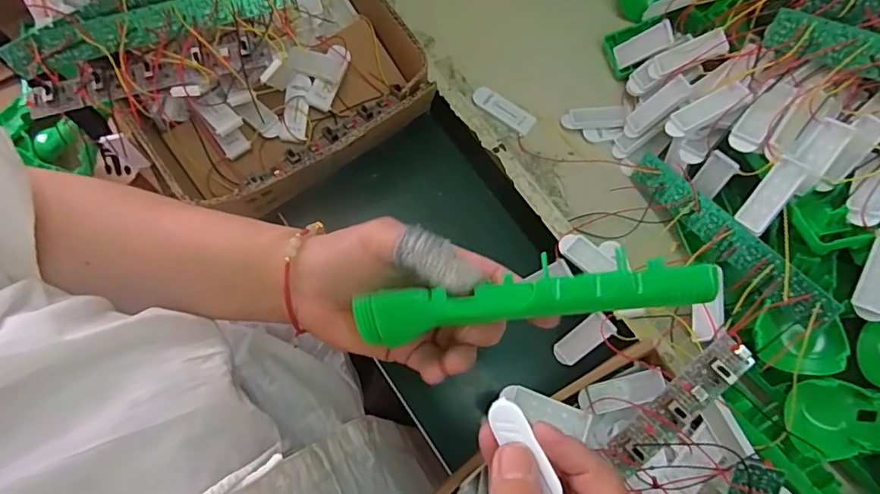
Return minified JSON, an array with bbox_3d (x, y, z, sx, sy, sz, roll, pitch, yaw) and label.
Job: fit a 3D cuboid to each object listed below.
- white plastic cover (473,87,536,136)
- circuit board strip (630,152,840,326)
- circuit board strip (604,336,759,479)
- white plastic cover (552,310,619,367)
[{"bbox_3d":[0.052,-0.113,0.437,0.055,0.004,0.016,36,76,10],"label":"white plastic cover"},{"bbox_3d":[0.192,-0.010,0.366,0.005,0.023,0.164,9,35,-38],"label":"circuit board strip"},{"bbox_3d":[0.141,0.096,0.316,0.023,0.010,0.101,44,99,11],"label":"circuit board strip"},{"bbox_3d":[0.105,0.070,0.395,0.019,0.057,0.007,50,39,12],"label":"white plastic cover"}]

